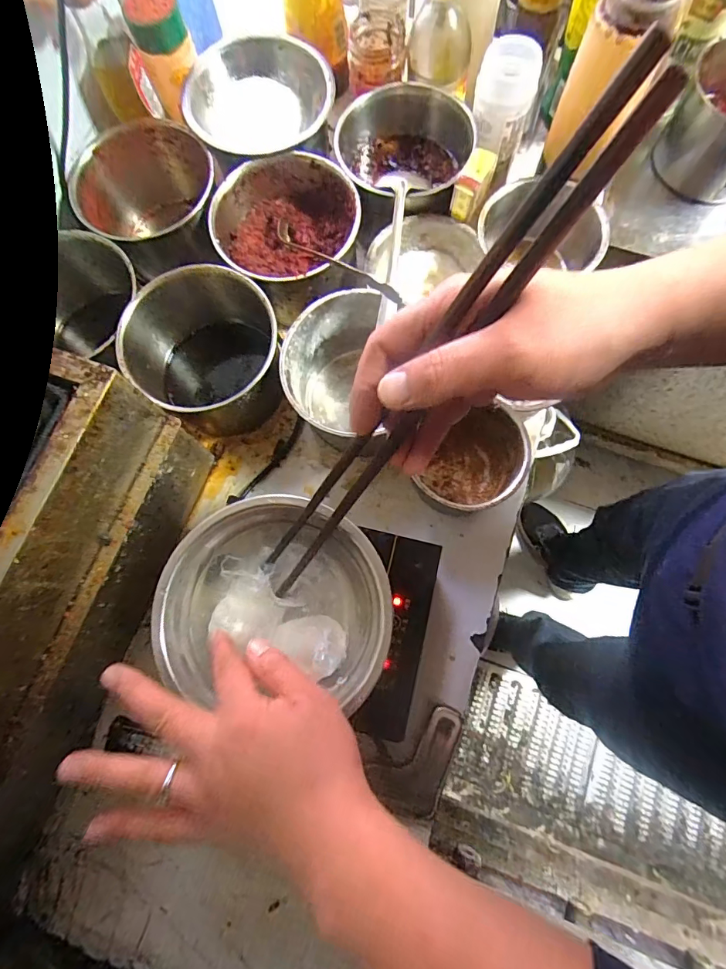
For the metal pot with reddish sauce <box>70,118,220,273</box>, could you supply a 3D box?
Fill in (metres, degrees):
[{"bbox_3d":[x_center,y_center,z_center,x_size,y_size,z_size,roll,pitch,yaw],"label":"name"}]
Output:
[{"bbox_3d":[-0.236,-0.319,0.542,0.156,0.117,0.144,0,76,2],"label":"metal pot with reddish sauce"}]

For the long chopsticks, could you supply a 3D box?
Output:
[{"bbox_3d":[0.012,-0.032,0.280,0.031,0.387,0.039,49,45,11],"label":"long chopsticks"}]

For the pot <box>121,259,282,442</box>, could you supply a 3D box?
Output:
[{"bbox_3d":[-0.166,-0.138,0.499,0.152,0.120,0.146,0,76,2],"label":"pot"}]

